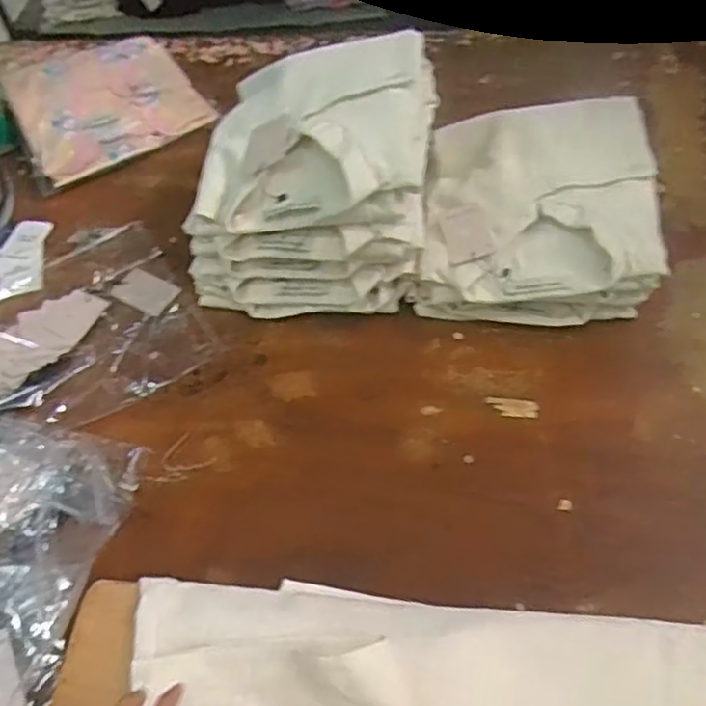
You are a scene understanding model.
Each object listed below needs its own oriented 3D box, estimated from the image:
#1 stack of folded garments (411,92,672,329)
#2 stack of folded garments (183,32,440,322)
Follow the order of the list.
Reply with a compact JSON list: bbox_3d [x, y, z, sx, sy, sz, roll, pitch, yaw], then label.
[{"bbox_3d":[0.215,-0.167,0.814,0.267,0.145,0.275,2,55,5],"label":"stack of folded garments"},{"bbox_3d":[-0.044,-0.206,0.809,0.268,0.228,0.276,9,56,10],"label":"stack of folded garments"}]

